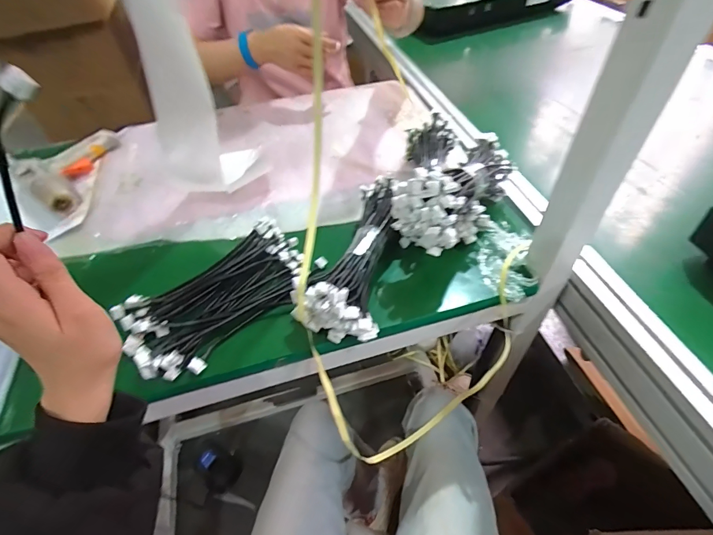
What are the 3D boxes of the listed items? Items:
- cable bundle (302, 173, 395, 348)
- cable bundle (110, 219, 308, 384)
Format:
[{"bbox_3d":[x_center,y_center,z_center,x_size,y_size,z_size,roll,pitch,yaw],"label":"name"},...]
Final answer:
[{"bbox_3d":[-0.001,-0.018,0.447,0.086,0.070,0.207,9,49,12],"label":"cable bundle"},{"bbox_3d":[-0.161,0.029,0.448,0.215,0.027,0.129,-34,55,-22],"label":"cable bundle"}]

